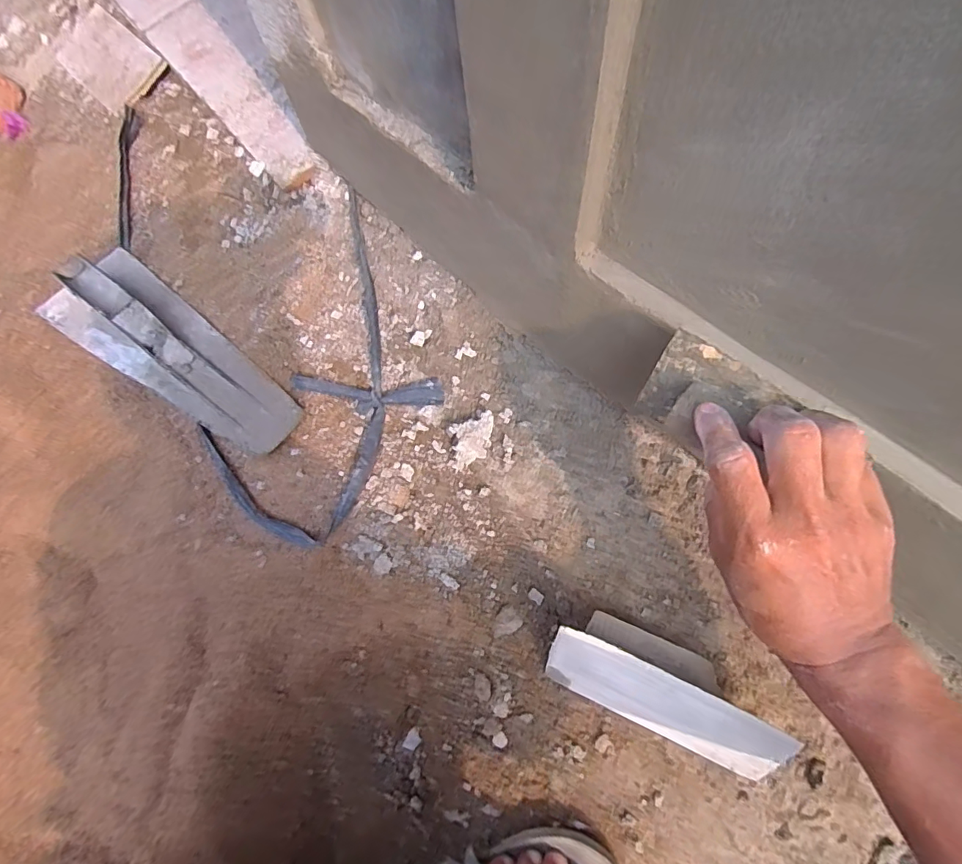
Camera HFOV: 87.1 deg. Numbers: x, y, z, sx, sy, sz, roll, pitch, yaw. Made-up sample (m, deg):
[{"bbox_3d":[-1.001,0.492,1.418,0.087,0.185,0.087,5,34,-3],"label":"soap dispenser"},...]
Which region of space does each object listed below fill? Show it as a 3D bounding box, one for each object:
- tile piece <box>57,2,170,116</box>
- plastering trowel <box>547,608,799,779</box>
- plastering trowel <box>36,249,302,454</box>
[{"bbox_3d":[-0.519,-0.519,0.703,0.220,0.013,0.095,42,95,18],"label":"tile piece"},{"bbox_3d":[0.135,0.194,0.382,0.170,0.090,0.067,23,75,7],"label":"plastering trowel"},{"bbox_3d":[-0.305,-0.077,0.487,0.286,0.059,0.098,38,78,10],"label":"plastering trowel"}]

